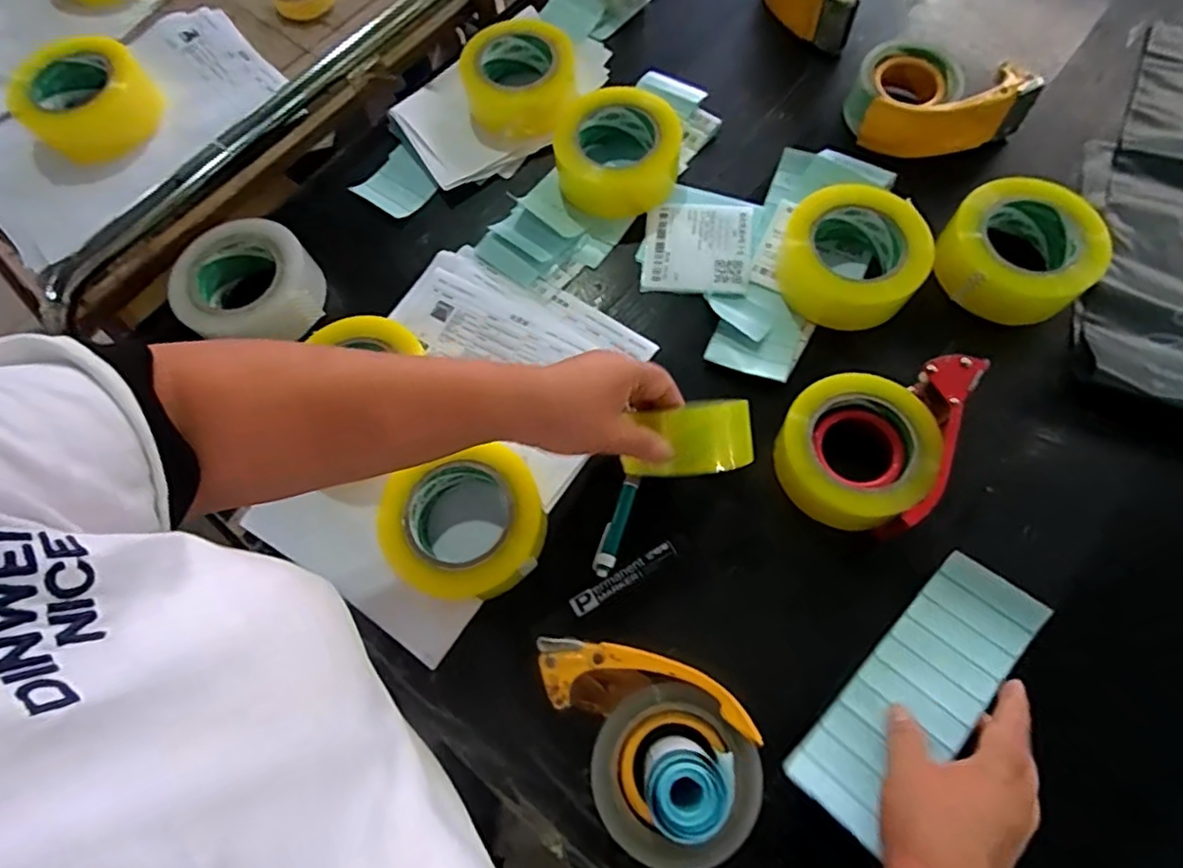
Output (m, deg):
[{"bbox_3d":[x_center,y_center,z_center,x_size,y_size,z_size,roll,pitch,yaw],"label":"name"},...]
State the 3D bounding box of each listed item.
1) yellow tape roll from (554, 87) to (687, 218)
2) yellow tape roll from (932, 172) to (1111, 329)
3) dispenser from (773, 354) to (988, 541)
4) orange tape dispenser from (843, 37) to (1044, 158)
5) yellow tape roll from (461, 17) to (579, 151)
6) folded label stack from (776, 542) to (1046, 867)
[{"bbox_3d":[0.026,-0.294,0.634,0.130,0.070,0.125,-1,71,2],"label":"yellow tape roll"},{"bbox_3d":[0.390,-0.168,0.556,0.117,0.077,0.113,-1,71,2],"label":"yellow tape roll"},{"bbox_3d":[0.228,-0.002,0.510,0.123,0.060,0.160,25,74,11],"label":"dispenser"},{"bbox_3d":[0.356,-0.353,0.638,0.158,0.071,0.111,-5,71,1],"label":"orange tape dispenser"},{"bbox_3d":[-0.081,-0.393,0.684,0.127,0.060,0.141,-13,71,-2],"label":"yellow tape roll"},{"bbox_3d":[0.239,0.187,0.447,0.223,0.018,0.074,-40,56,-18],"label":"folded label stack"}]

